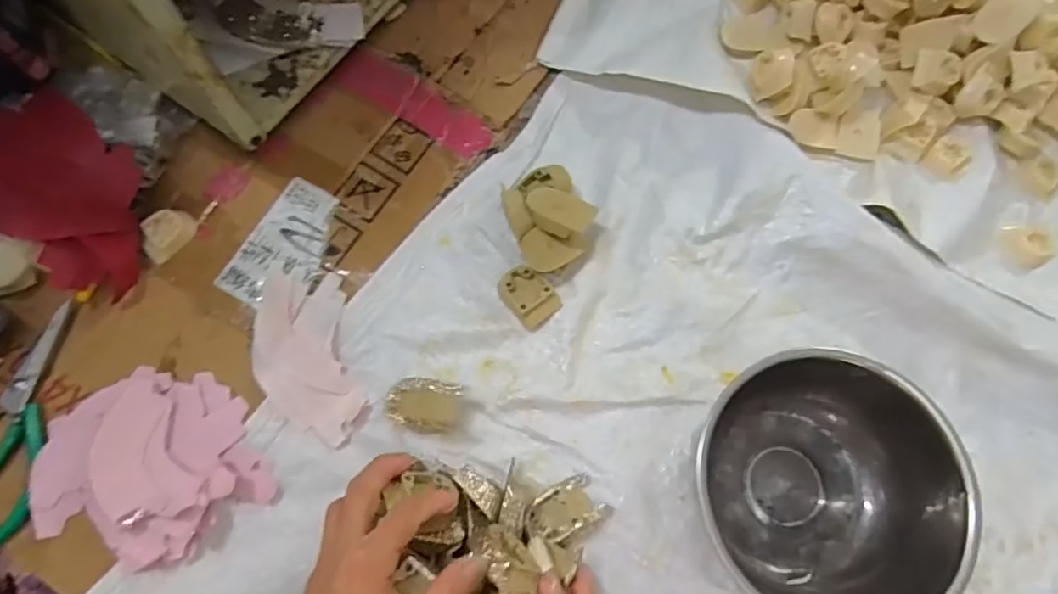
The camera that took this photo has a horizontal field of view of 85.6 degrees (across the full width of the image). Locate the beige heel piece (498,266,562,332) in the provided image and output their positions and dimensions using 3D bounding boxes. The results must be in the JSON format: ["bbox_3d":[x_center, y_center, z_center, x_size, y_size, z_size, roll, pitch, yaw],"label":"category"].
[{"bbox_3d":[-0.001,-0.001,0.494,0.038,0.017,0.054,-38,77,-13],"label":"beige heel piece"}]

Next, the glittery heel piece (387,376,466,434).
[{"bbox_3d":[-0.084,0.088,0.465,0.061,0.016,0.042,14,72,2],"label":"glittery heel piece"}]

